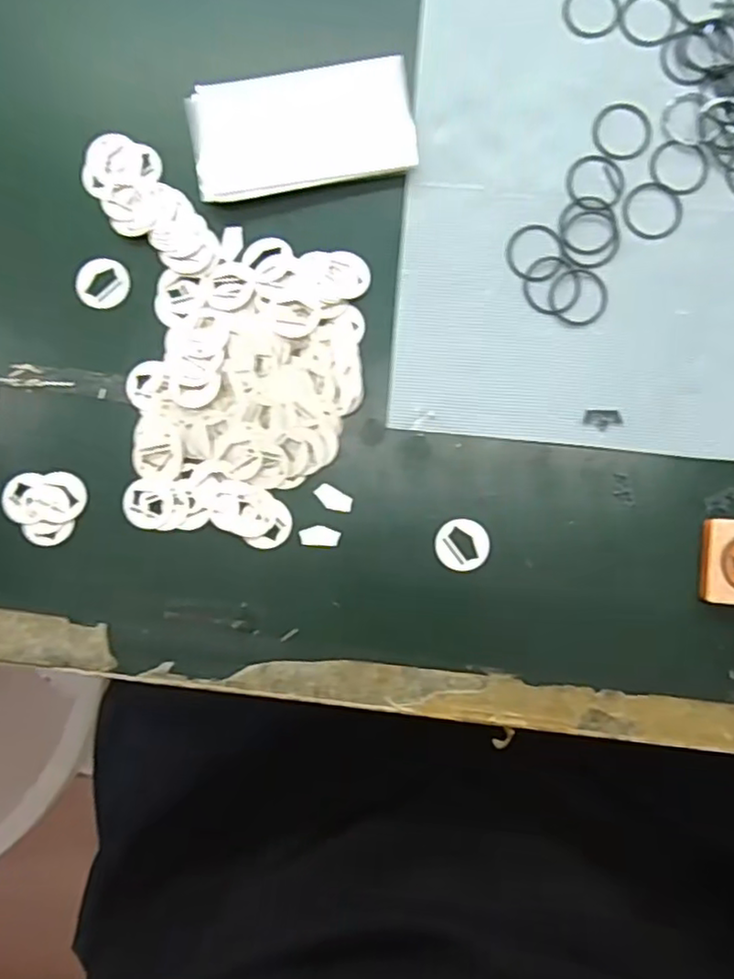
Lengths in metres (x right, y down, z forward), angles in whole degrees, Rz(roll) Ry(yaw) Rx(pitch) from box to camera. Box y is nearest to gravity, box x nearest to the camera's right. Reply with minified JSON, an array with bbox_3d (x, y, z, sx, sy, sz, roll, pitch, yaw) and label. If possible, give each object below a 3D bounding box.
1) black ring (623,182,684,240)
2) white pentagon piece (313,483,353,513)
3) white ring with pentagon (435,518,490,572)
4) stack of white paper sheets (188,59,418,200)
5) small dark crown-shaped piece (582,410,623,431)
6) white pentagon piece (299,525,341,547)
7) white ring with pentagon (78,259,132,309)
[{"bbox_3d":[0.104,-0.101,0.235,0.021,0.004,0.021,0,88,3],"label":"black ring"},{"bbox_3d":[-0.012,0.004,0.235,0.014,0.004,0.008,31,89,3],"label":"white pentagon piece"},{"bbox_3d":[0.034,0.020,0.233,0.019,0.004,0.018,0,88,3],"label":"white ring with pentagon"},{"bbox_3d":[-0.024,-0.132,0.239,0.080,0.006,0.041,-9,87,2],"label":"stack of white paper sheets"},{"bbox_3d":[0.084,-0.025,0.231,0.014,0.004,0.007,-3,87,2],"label":"small dark crown-shaped piece"},{"bbox_3d":[-0.017,0.017,0.234,0.014,0.004,0.007,5,88,3],"label":"white pentagon piece"},{"bbox_3d":[-0.098,-0.076,0.242,0.016,0.006,0.019,37,90,4],"label":"white ring with pentagon"}]

